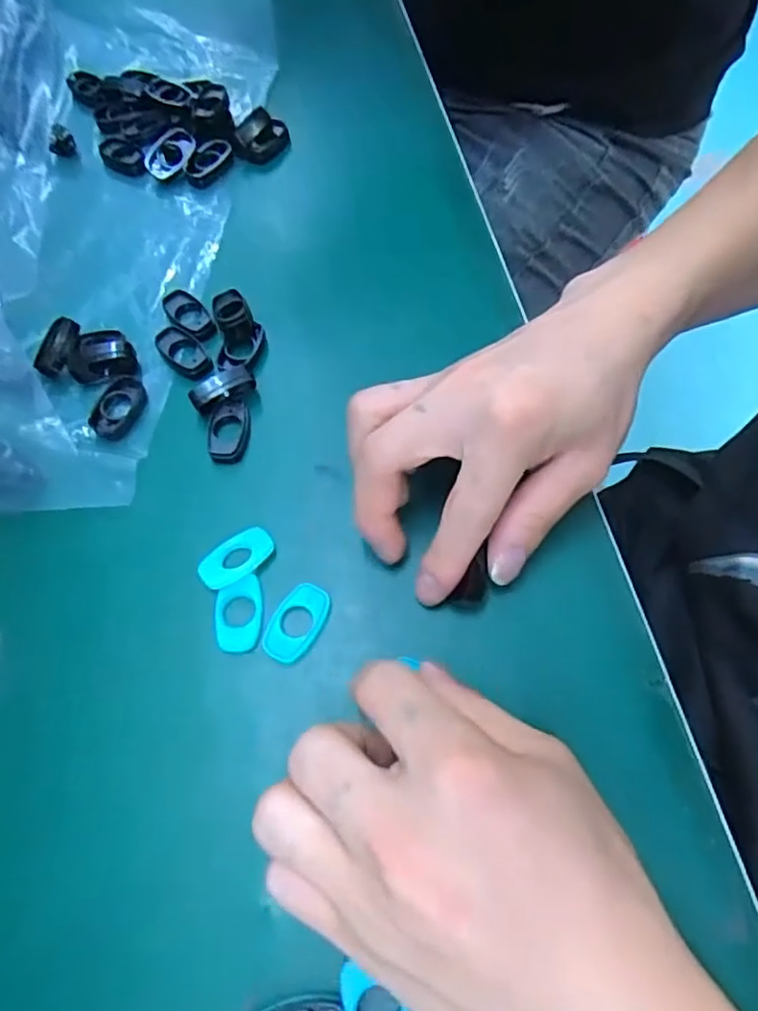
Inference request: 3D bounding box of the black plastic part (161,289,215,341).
[{"bbox_3d":[-0.097,-0.097,0.315,0.018,0.004,0.035,-38,70,-14],"label":"black plastic part"}]

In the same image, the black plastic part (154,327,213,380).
[{"bbox_3d":[-0.098,-0.075,0.307,0.018,0.004,0.034,-39,71,-15],"label":"black plastic part"}]

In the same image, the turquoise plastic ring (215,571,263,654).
[{"bbox_3d":[-0.057,0.044,0.252,0.020,0.004,0.031,-4,66,0],"label":"turquoise plastic ring"}]

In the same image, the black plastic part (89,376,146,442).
[{"bbox_3d":[-0.124,-0.047,0.292,0.021,0.004,0.035,17,67,9],"label":"black plastic part"}]

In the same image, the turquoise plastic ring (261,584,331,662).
[{"bbox_3d":[-0.033,0.048,0.251,0.019,0.006,0.033,22,68,11],"label":"turquoise plastic ring"}]

